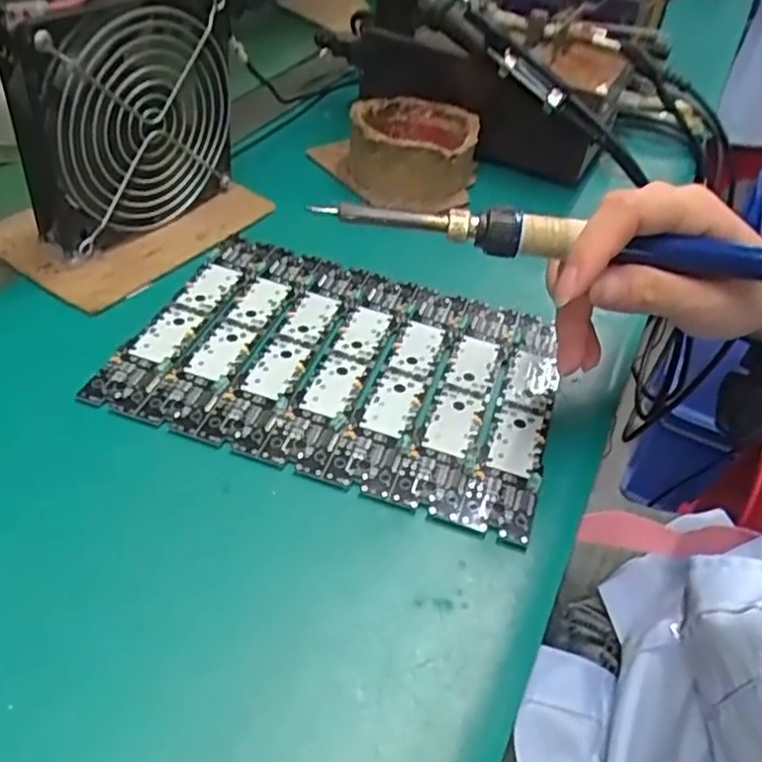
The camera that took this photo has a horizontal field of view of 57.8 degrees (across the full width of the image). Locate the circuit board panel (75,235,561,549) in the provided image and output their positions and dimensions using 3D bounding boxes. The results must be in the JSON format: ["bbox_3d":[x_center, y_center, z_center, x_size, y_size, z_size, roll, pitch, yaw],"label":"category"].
[{"bbox_3d":[-0.016,-0.010,0.336,0.198,0.006,0.140,17,45,9],"label":"circuit board panel"}]

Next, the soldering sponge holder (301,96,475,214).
[{"bbox_3d":[0.018,-0.161,0.475,0.092,0.044,0.102,-22,52,-29],"label":"soldering sponge holder"}]

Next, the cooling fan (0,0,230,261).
[{"bbox_3d":[-0.127,-0.139,0.364,0.031,0.125,0.121,33,48,22],"label":"cooling fan"}]

